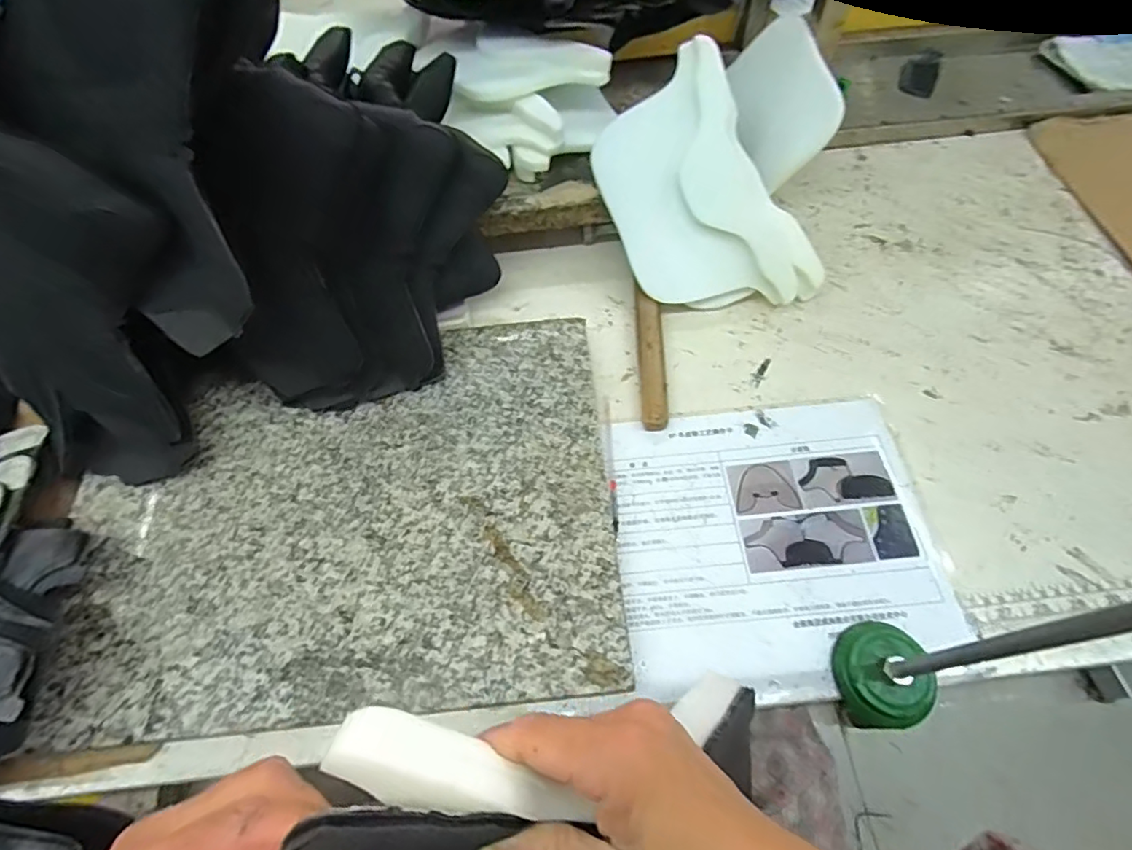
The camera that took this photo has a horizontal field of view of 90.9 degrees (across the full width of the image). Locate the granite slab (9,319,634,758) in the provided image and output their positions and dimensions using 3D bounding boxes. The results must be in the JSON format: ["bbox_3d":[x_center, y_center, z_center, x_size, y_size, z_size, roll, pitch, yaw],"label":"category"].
[{"bbox_3d":[-0.153,0.064,0.417,0.368,0.035,0.285,-7,62,-1],"label":"granite slab"}]

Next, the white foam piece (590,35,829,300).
[{"bbox_3d":[0.113,-0.193,0.491,0.141,0.030,0.231,-28,96,10],"label":"white foam piece"}]

